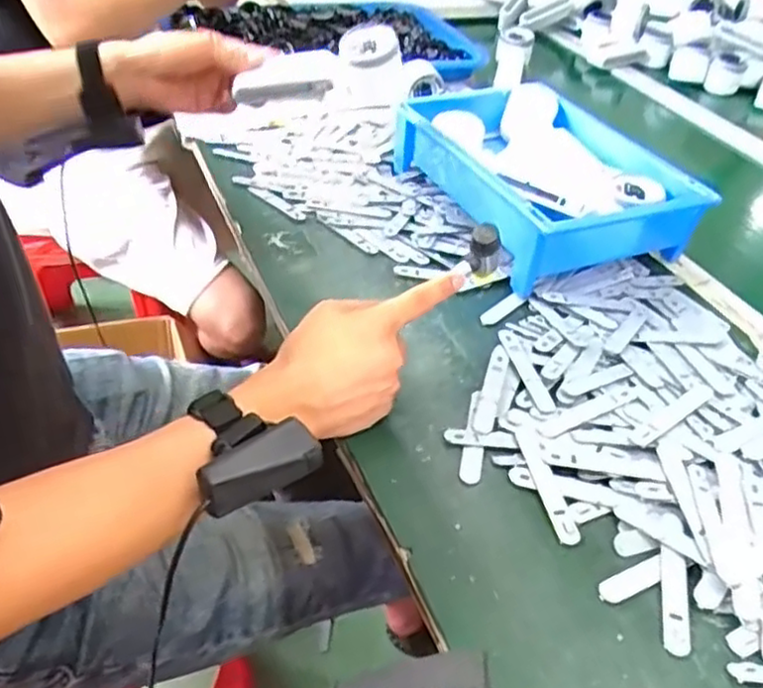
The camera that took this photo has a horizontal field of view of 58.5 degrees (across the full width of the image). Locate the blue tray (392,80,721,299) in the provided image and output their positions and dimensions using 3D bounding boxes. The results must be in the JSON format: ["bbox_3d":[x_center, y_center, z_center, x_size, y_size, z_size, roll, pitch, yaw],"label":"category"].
[{"bbox_3d":[0.173,-0.194,0.753,0.214,0.075,0.312,-17,44,-18],"label":"blue tray"}]

